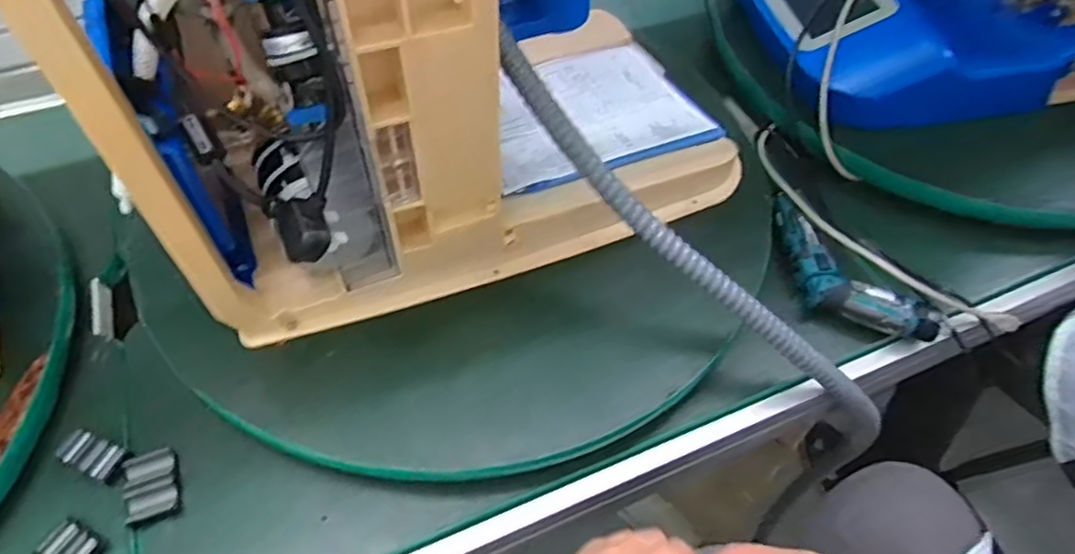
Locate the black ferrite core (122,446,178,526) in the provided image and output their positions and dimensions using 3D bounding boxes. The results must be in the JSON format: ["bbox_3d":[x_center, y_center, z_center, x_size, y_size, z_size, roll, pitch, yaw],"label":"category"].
[{"bbox_3d":[-0.348,0.187,0.569,0.043,0.020,0.060,-21,58,-16],"label":"black ferrite core"}]

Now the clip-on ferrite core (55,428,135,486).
[{"bbox_3d":[-0.405,0.162,0.579,0.067,0.010,0.032,20,57,12],"label":"clip-on ferrite core"}]

